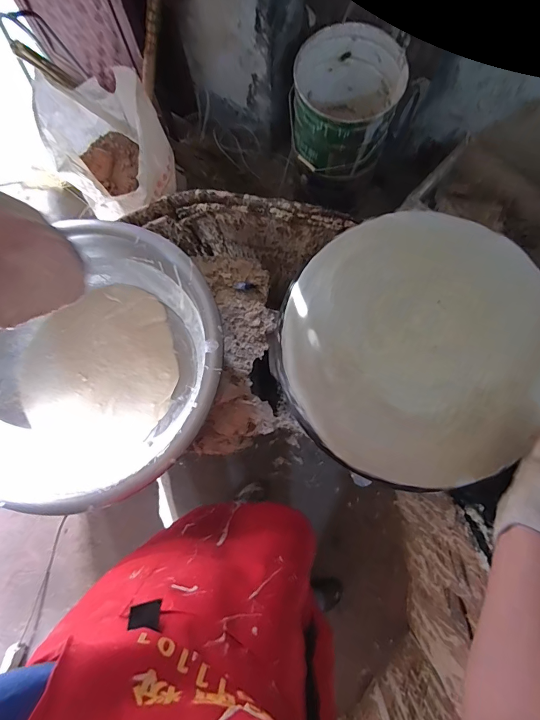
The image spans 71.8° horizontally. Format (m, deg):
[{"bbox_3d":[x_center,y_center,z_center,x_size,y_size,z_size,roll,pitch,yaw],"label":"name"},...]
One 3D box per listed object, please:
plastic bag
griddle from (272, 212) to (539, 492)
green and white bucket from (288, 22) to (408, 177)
[{"bbox_3d":[-0.396,-0.533,0.974,0.256,0.332,0.382,-30,80,-4],"label":"plastic bag"},{"bbox_3d":[0.204,-0.019,0.513,0.366,0.035,0.362,0,79,1],"label":"griddle"},{"bbox_3d":[0.213,-0.742,1.113,0.289,0.270,0.304,0,79,1],"label":"green and white bucket"}]

